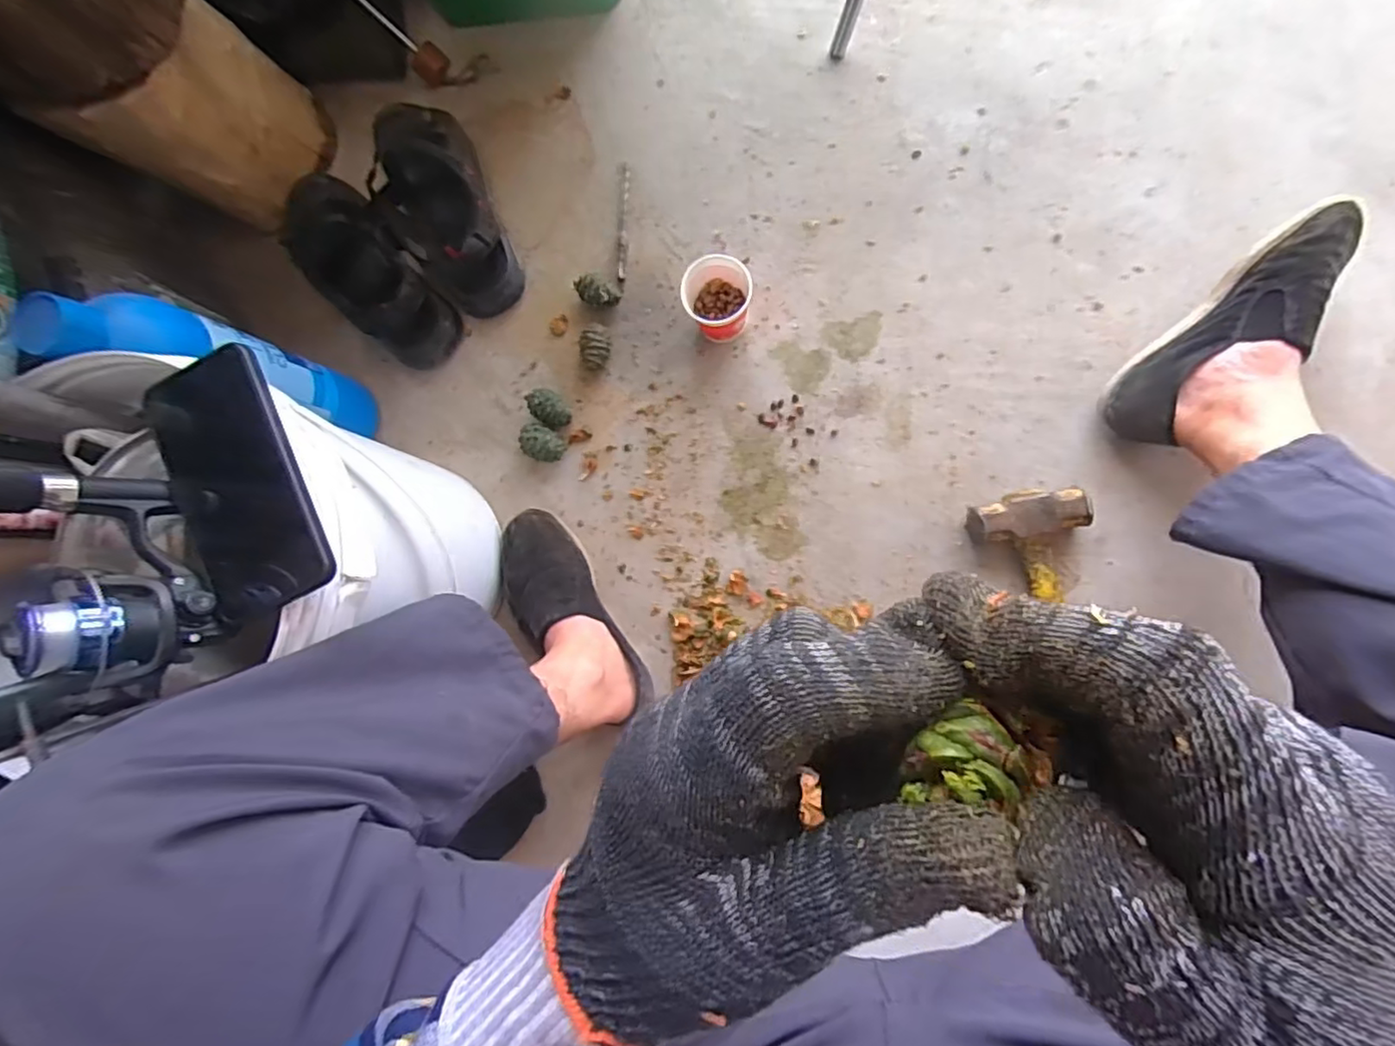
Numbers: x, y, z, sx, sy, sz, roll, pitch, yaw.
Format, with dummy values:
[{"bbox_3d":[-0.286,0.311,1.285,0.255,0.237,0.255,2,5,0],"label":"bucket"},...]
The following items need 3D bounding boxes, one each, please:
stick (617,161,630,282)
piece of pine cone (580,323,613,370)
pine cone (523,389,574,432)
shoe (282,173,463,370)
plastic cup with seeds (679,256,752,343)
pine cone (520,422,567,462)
[{"bbox_3d":[-0.086,-0.353,0.736,0.012,0.008,0.141,1,86,7],"label":"stick"},{"bbox_3d":[-0.117,-0.201,0.714,0.031,0.036,0.043,5,86,8],"label":"piece of pine cone"},{"bbox_3d":[-0.170,-0.131,0.717,0.058,0.037,0.036,34,90,8],"label":"pine cone"},{"bbox_3d":[-0.396,-0.304,0.741,0.104,0.074,0.275,-44,82,2],"label":"shoe"},{"bbox_3d":[0.023,-0.243,0.690,0.069,0.066,0.080,-1,86,7],"label":"plastic cup with seeds"},{"bbox_3d":[-0.174,-0.089,0.707,0.045,0.035,0.039,20,88,8],"label":"pine cone"}]

